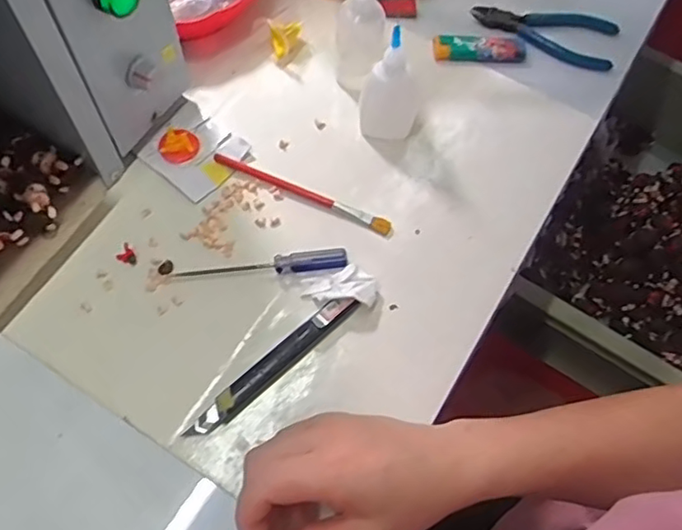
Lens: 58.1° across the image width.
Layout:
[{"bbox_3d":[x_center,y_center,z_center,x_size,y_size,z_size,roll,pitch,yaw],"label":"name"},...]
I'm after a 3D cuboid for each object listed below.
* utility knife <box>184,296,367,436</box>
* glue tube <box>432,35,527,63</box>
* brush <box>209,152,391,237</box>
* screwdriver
[{"bbox_3d":[-0.043,0.066,0.406,0.135,0.012,0.017,-40,73,-16],"label":"utility knife"},{"bbox_3d":[0.120,-0.191,0.537,0.078,0.015,0.025,-1,67,-2],"label":"glue tube"},{"bbox_3d":[-0.031,-0.055,0.467,0.145,0.006,0.010,23,68,8],"label":"brush"},{"bbox_3d":[-0.056,0.001,0.436,0.120,0.008,0.016,-7,67,-4],"label":"screwdriver"}]

